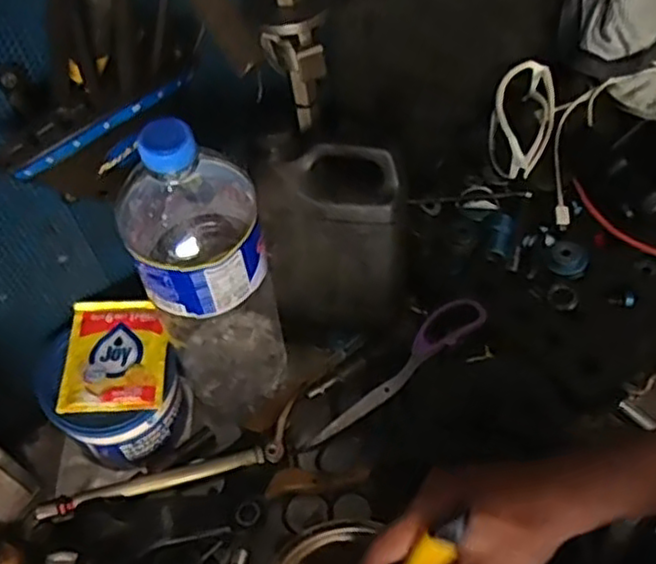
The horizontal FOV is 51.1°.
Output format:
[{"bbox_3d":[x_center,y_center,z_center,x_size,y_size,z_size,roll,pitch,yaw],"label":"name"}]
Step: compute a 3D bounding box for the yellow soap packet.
[{"bbox_3d":[-0.169,0.057,0.546,0.080,0.011,0.094,-3,56,1],"label":"yellow soap packet"}]

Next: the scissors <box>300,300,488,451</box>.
[{"bbox_3d":[0.055,0.081,0.594,0.193,0.015,0.034,-42,61,2],"label":"scissors"}]

